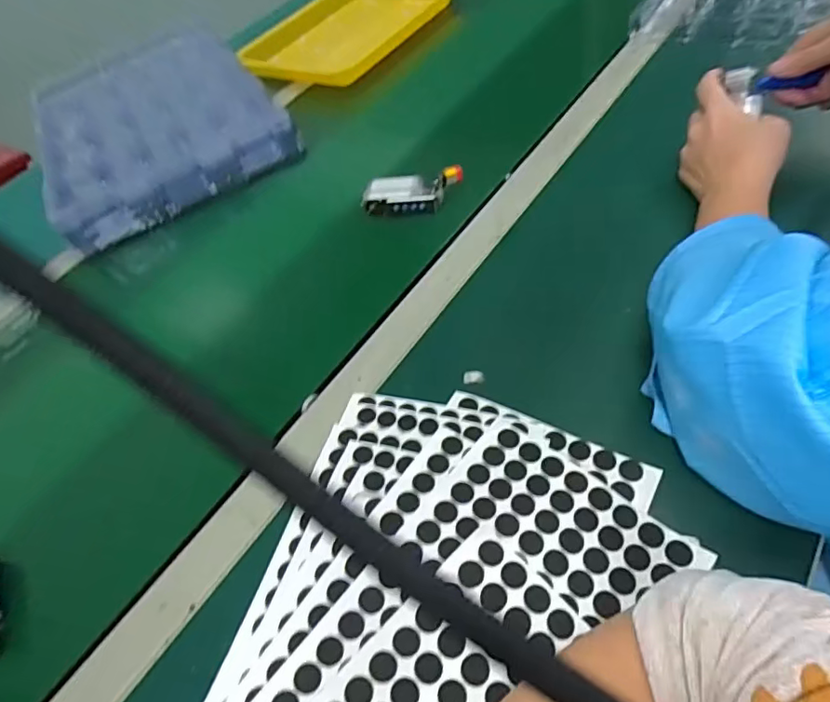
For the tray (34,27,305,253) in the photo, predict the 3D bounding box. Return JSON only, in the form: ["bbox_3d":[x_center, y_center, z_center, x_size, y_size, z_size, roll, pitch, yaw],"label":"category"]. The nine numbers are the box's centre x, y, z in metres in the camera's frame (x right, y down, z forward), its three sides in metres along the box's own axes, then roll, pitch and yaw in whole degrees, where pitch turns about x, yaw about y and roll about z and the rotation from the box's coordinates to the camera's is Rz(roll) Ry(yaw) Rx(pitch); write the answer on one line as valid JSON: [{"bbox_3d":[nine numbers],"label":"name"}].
[{"bbox_3d":[-0.384,-0.333,0.783,0.313,0.063,0.444,-32,50,-11],"label":"tray"}]

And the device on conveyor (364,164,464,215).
[{"bbox_3d":[-0.003,-0.169,0.566,0.102,0.045,0.034,-7,50,10],"label":"device on conveyor"}]

